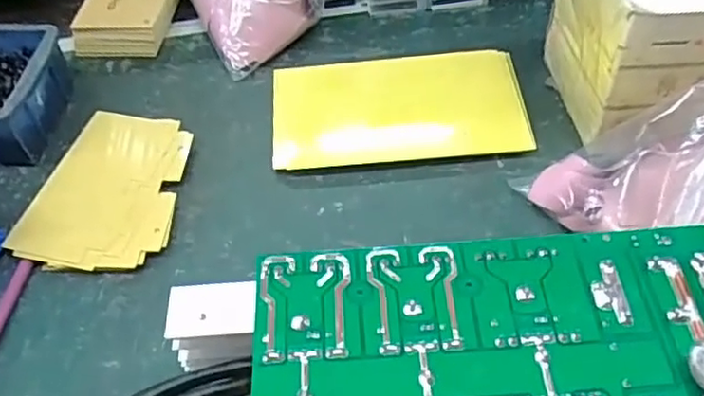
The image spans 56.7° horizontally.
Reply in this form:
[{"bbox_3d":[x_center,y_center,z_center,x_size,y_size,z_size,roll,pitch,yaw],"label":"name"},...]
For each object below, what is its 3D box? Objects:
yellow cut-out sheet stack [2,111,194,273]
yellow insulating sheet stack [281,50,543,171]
[{"bbox_3d":[-0.153,-0.005,0.421,0.091,0.017,0.118,10,53,13],"label":"yellow cut-out sheet stack"},{"bbox_3d":[0.032,-0.067,0.463,0.172,0.007,0.101,-5,51,1],"label":"yellow insulating sheet stack"}]

